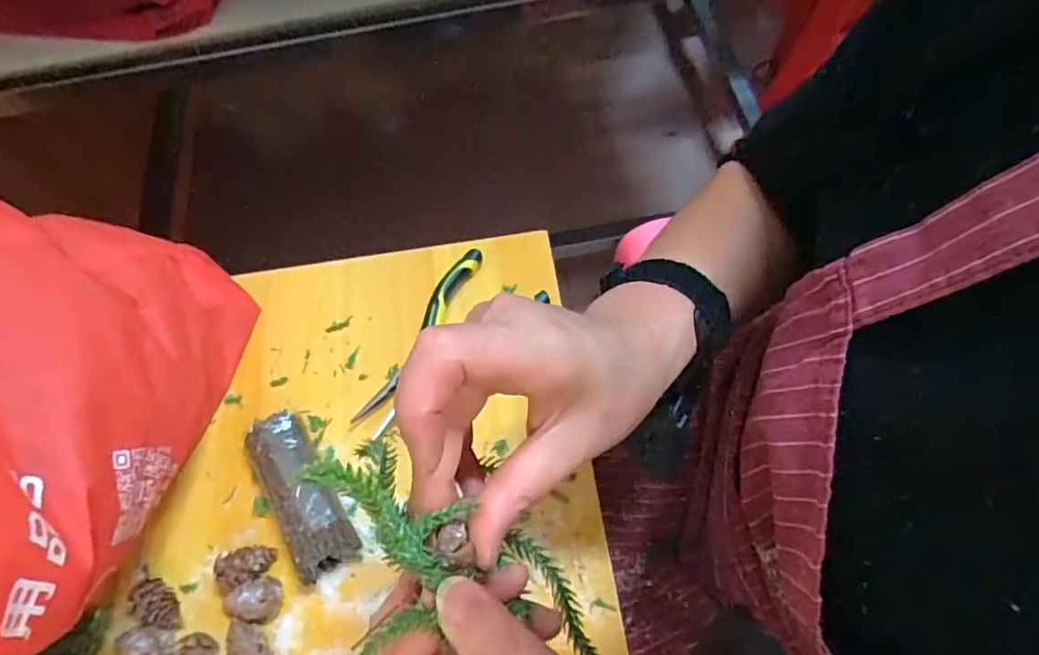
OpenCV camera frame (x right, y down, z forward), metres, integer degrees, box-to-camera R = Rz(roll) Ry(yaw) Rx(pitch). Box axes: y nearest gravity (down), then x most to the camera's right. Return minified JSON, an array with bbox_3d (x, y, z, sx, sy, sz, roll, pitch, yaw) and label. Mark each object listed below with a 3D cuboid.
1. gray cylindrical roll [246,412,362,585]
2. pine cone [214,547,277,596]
[{"bbox_3d":[-0.141,0.105,0.385,0.038,0.028,0.114,-31,66,-12],"label":"gray cylindrical roll"},{"bbox_3d":[-0.169,0.148,0.365,0.034,0.021,0.024,-9,63,-2],"label":"pine cone"}]

